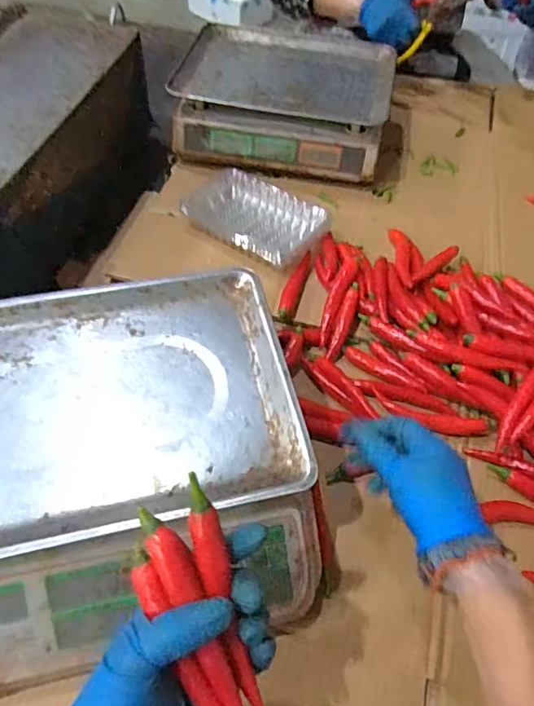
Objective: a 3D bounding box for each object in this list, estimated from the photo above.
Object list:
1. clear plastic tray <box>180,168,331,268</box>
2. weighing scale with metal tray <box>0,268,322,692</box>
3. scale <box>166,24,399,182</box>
[{"bbox_3d":[-0.017,-0.194,0.733,0.200,0.036,0.110,35,60,19],"label":"clear plastic tray"},{"bbox_3d":[-0.144,0.096,0.481,0.340,0.125,0.317,-8,56,-9],"label":"weighing scale with metal tray"},{"bbox_3d":[0.030,-0.423,0.877,0.320,0.108,0.320,11,55,4],"label":"scale"}]

